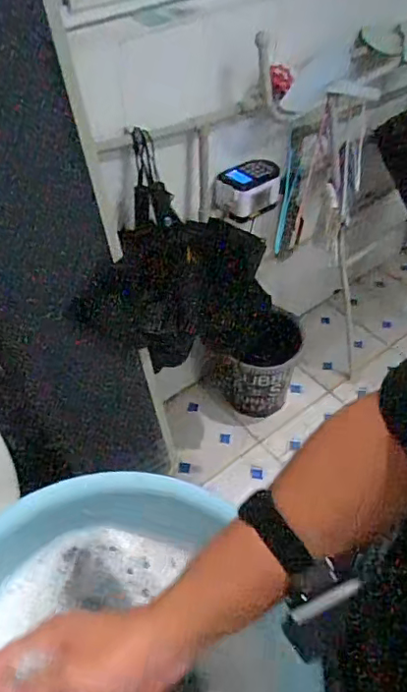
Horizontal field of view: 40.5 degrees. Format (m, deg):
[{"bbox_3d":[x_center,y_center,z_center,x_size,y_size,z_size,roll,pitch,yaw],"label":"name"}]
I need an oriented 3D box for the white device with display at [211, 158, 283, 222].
[{"bbox_3d":[0.104,-0.359,1.293,0.191,0.113,0.071,-26,52,-21],"label":"white device with display"}]

